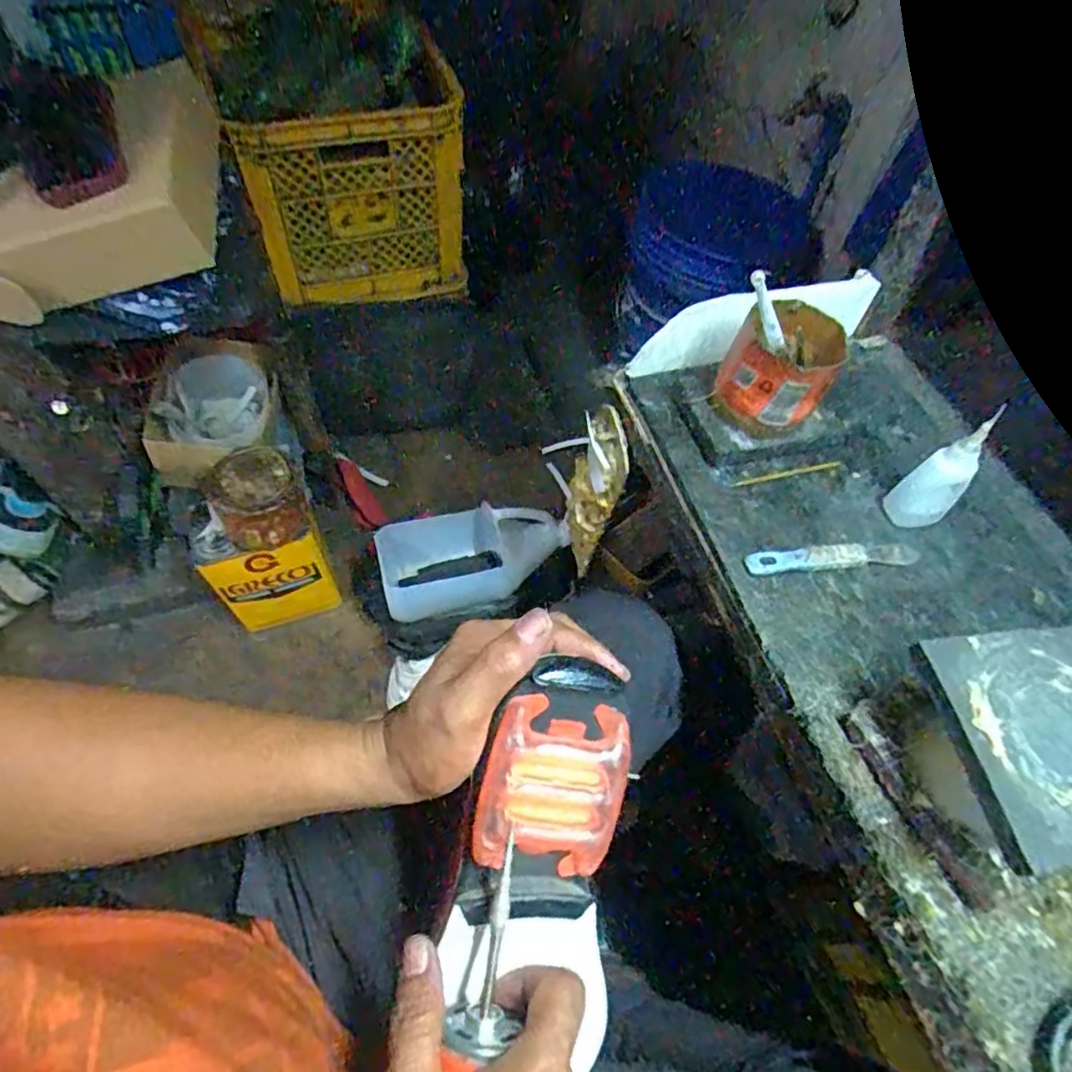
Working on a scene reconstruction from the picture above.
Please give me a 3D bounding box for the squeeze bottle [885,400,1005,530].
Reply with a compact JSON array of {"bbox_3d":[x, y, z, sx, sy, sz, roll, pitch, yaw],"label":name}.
[{"bbox_3d":[0.293,-0.043,0.457,0.036,0.107,0.030,-15,60,-14],"label":"squeeze bottle"}]

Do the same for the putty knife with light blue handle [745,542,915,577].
[{"bbox_3d":[0.217,0.014,0.463,0.135,0.007,0.019,-6,58,-8],"label":"putty knife with light blue handle"}]

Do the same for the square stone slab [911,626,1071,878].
[{"bbox_3d":[0.271,0.103,0.329,0.124,0.013,0.113,-6,58,-8],"label":"square stone slab"}]

